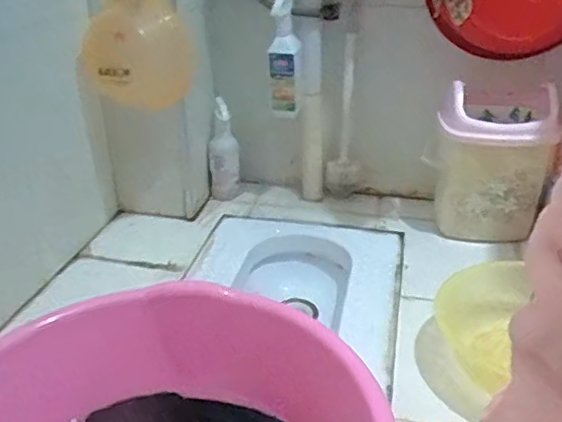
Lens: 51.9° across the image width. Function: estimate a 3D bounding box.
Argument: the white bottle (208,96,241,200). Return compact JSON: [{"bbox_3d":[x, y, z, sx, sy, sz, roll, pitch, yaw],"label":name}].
[{"bbox_3d":[-0.131,-0.131,1.333,0.070,0.248,0.051,-1,29,-2],"label":"white bottle"}]

